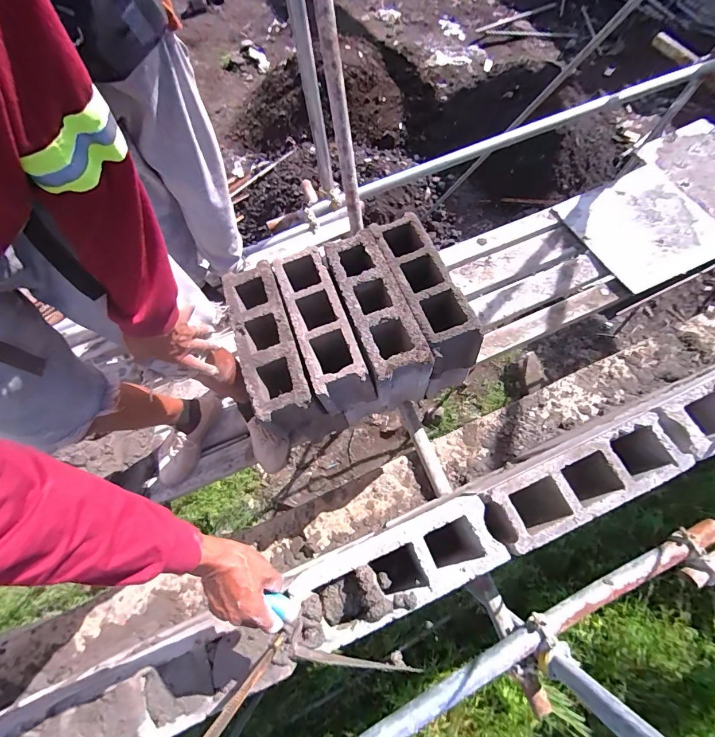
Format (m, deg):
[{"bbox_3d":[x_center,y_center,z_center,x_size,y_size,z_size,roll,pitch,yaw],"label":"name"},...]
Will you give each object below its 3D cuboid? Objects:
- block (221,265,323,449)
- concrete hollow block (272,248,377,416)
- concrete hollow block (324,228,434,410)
[{"bbox_3d":[-0.218,-0.043,0.934,0.139,0.215,0.434,-21,70,-5],"label":"block"},{"bbox_3d":[-0.096,-0.099,0.954,0.139,0.206,0.414,-21,70,-5],"label":"concrete hollow block"},{"bbox_3d":[0.041,-0.142,0.915,0.141,0.170,0.414,-19,70,-4],"label":"concrete hollow block"}]

